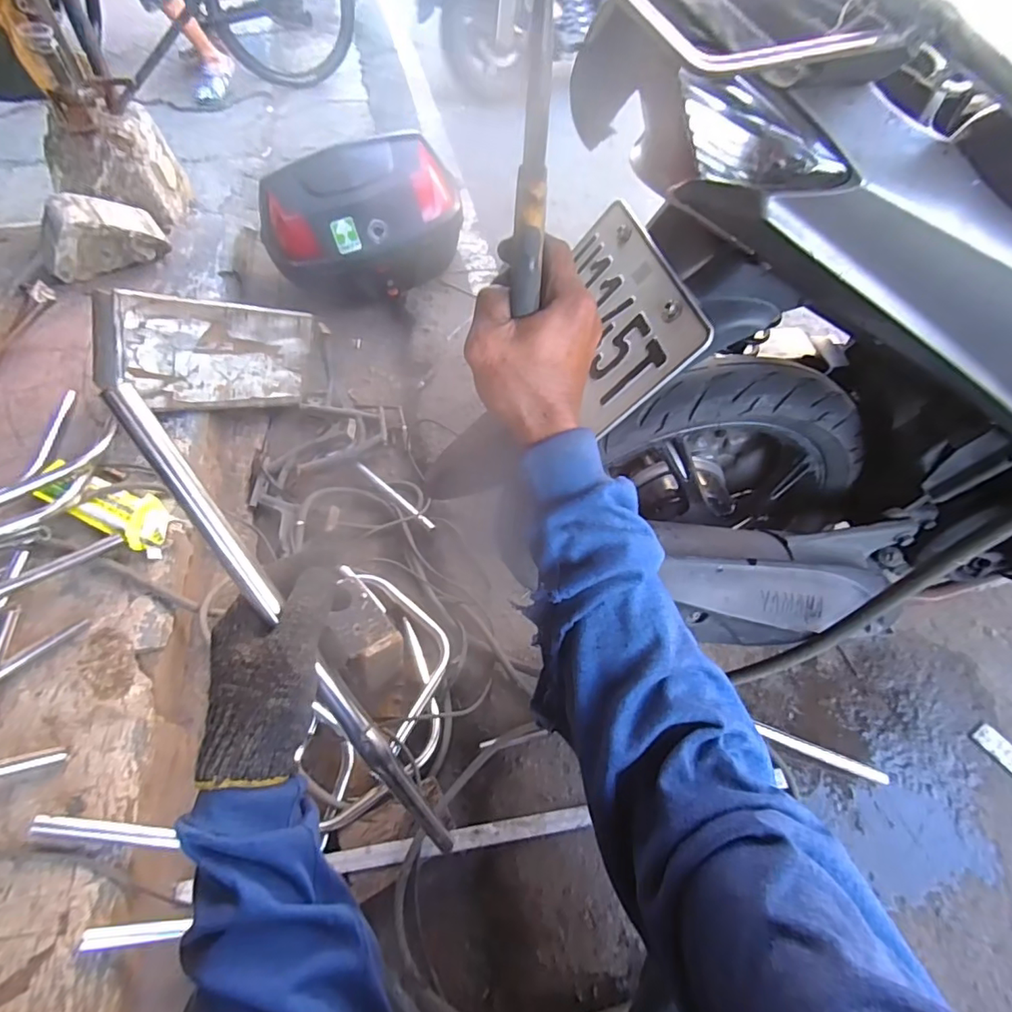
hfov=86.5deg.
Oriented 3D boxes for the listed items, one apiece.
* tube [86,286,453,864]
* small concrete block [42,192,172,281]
[{"bbox_3d":[-0.142,0.107,0.396,0.035,0.516,0.069,-37,25,-28],"label":"tube"},{"bbox_3d":[-1.001,-0.668,1.335,0.124,0.161,0.270,36,58,23],"label":"small concrete block"}]

